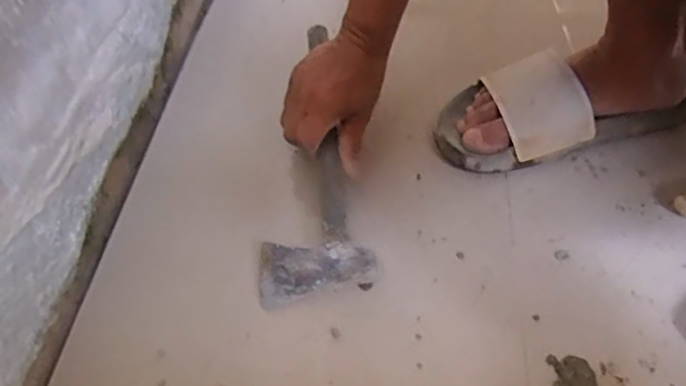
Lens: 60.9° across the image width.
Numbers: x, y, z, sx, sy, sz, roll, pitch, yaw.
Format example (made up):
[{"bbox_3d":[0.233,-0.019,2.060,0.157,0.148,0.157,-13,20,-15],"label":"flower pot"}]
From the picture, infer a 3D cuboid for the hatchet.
[{"bbox_3d":[-0.017,-0.036,0.518,0.091,0.020,0.275,1,61,3],"label":"hatchet"}]

